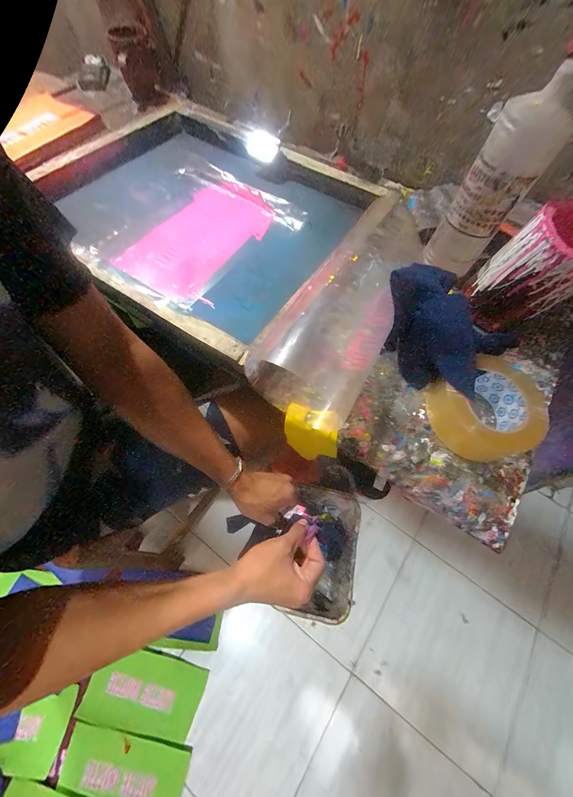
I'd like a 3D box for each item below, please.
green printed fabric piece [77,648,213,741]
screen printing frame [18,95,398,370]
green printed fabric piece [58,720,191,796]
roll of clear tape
[{"bbox_3d":[-0.367,0.756,0.726,0.290,0.025,0.156,11,64,2],"label":"green printed fabric piece"},{"bbox_3d":[-0.157,-0.354,0.520,0.568,0.048,0.472,33,67,13],"label":"screen printing frame"},{"bbox_3d":[-0.385,0.893,0.655,0.284,0.010,0.151,10,62,5],"label":"green printed fabric piece"},{"bbox_3d":[0.246,0.014,0.349,0.105,0.060,0.115,1,64,-3],"label":"roll of clear tape"}]

